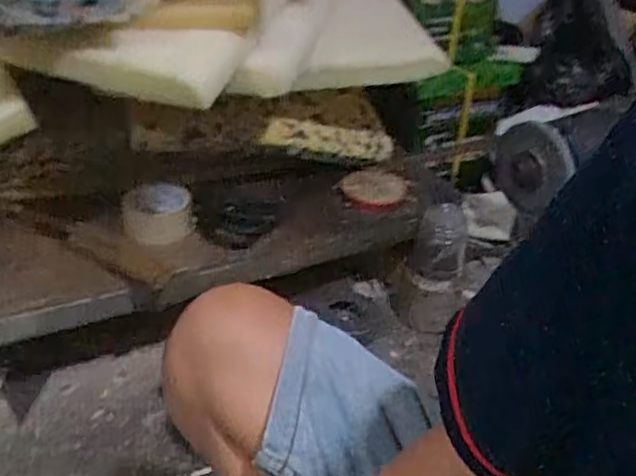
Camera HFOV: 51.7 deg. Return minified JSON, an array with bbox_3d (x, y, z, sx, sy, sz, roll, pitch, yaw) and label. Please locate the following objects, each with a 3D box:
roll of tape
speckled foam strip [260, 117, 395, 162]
[{"bbox_3d":[-0.232,-0.035,0.954,0.095,0.063,0.096,3,35,-2],"label":"roll of tape"},{"bbox_3d":[0.025,-0.160,1.089,0.018,0.056,0.297,-3,0,44],"label":"speckled foam strip"}]

